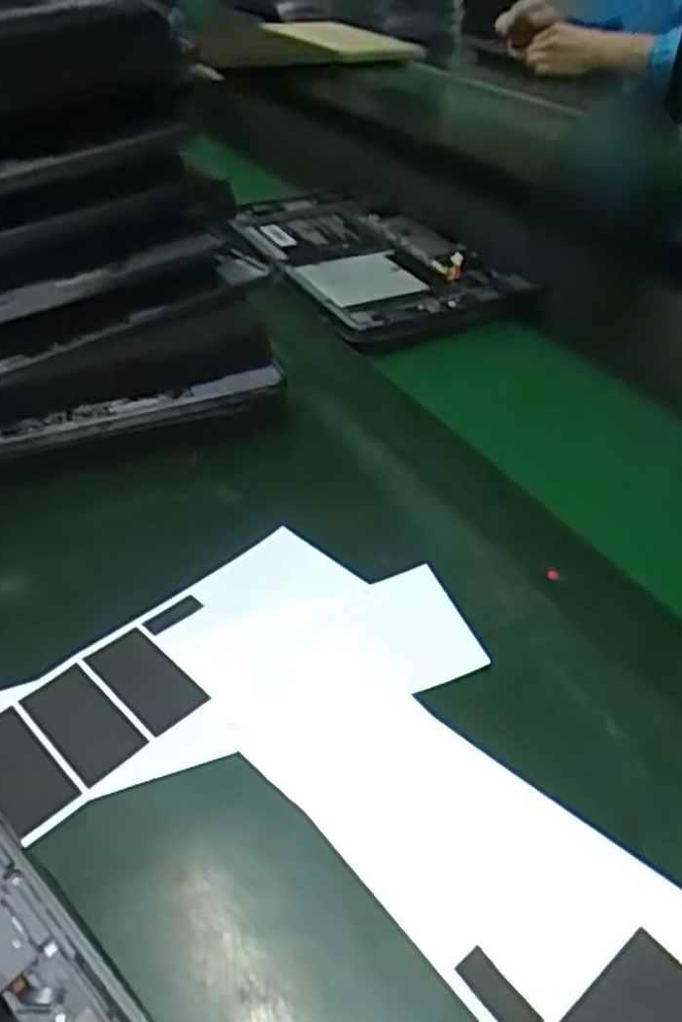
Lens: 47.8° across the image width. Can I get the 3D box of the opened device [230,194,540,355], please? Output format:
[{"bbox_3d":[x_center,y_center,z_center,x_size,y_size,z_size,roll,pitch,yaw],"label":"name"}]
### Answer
[{"bbox_3d":[0.017,-0.205,0.615,0.159,0.026,0.279,-16,43,-20],"label":"opened device"}]

